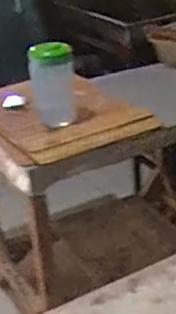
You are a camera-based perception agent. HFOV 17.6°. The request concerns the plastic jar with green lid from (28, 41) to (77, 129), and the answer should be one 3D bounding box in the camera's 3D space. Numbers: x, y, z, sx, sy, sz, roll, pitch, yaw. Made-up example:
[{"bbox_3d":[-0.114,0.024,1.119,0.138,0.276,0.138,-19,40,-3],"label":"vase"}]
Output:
[{"bbox_3d":[-0.103,-0.216,1.750,0.127,0.259,0.138,-5,26,2],"label":"plastic jar with green lid"}]

